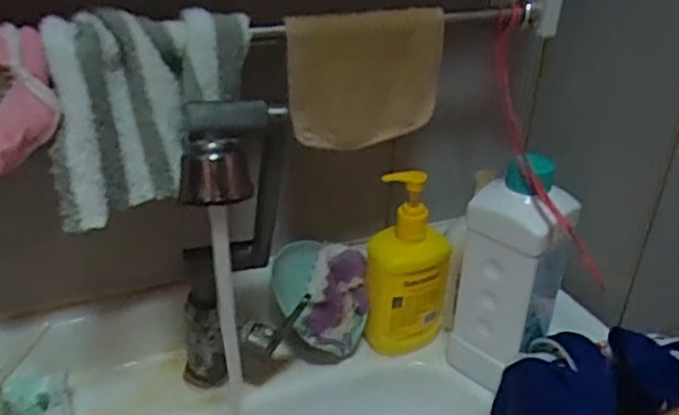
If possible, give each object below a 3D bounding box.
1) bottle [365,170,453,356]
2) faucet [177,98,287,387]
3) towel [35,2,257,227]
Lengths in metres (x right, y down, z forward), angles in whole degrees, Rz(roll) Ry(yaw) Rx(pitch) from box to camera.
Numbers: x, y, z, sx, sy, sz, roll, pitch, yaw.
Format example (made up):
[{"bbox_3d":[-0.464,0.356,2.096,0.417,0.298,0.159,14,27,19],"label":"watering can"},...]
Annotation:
[{"bbox_3d":[0.072,0.055,0.657,0.083,0.192,0.057,8,30,8],"label":"bottle"},{"bbox_3d":[-0.089,0.049,0.539,0.080,0.304,0.110,-7,31,-18],"label":"faucet"},{"bbox_3d":[-0.136,-0.070,0.479,0.147,0.151,0.045,-8,7,-27],"label":"towel"}]

